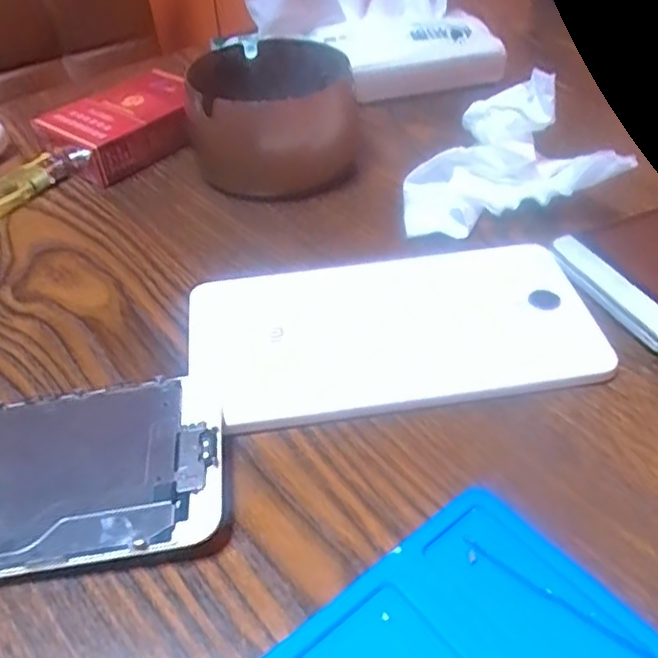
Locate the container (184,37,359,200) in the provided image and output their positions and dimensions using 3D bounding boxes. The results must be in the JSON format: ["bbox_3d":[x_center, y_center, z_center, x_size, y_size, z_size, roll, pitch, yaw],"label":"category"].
[{"bbox_3d":[-0.031,-0.114,0.346,0.082,0.051,0.087,-2,42,2],"label":"container"}]

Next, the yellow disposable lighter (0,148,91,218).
[{"bbox_3d":[-0.166,-0.073,0.342,0.014,0.012,0.092,23,49,26],"label":"yellow disposable lighter"}]

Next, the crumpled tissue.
[{"bbox_3d":[0.081,-0.084,0.310,0.091,0.044,0.071,-1,42,3],"label":"crumpled tissue"}]

